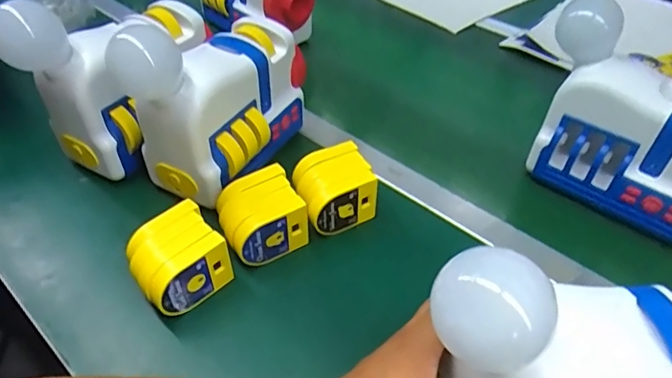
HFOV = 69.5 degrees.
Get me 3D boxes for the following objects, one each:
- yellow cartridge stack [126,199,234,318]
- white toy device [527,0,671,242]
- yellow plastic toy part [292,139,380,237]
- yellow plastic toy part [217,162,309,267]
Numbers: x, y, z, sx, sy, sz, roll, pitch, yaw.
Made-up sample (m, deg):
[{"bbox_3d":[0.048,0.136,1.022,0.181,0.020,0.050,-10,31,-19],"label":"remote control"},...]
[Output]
[{"bbox_3d":[-0.147,0.066,0.449,0.071,0.057,0.081,36,52,29],"label":"yellow cartridge stack"},{"bbox_3d":[0.306,-0.053,0.489,0.214,0.194,0.069,30,50,26],"label":"white toy device"},{"bbox_3d":[-0.003,0.002,0.520,0.078,0.062,0.070,-19,48,-21],"label":"yellow plastic toy part"},{"bbox_3d":[-0.076,0.028,0.489,0.082,0.052,0.075,-19,48,-21],"label":"yellow plastic toy part"}]

